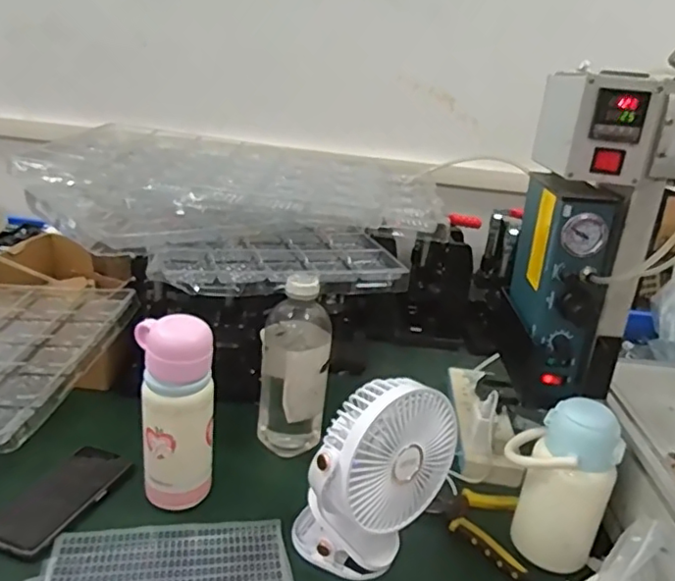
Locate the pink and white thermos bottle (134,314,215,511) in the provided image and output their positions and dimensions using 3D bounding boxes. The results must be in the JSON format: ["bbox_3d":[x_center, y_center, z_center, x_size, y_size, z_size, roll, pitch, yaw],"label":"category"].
[{"bbox_3d":[-0.174,0.131,0.633,0.076,0.211,0.060,-1,22,-20],"label":"pink and white thermos bottle"}]

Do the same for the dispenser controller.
[{"bbox_3d":[0.255,-0.006,0.687,0.076,0.228,0.176,5,22,-2],"label":"dispenser controller"}]

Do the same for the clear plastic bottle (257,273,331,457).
[{"bbox_3d":[-0.054,0.100,0.732,0.085,0.234,0.072,6,21,-2],"label":"clear plastic bottle"}]

